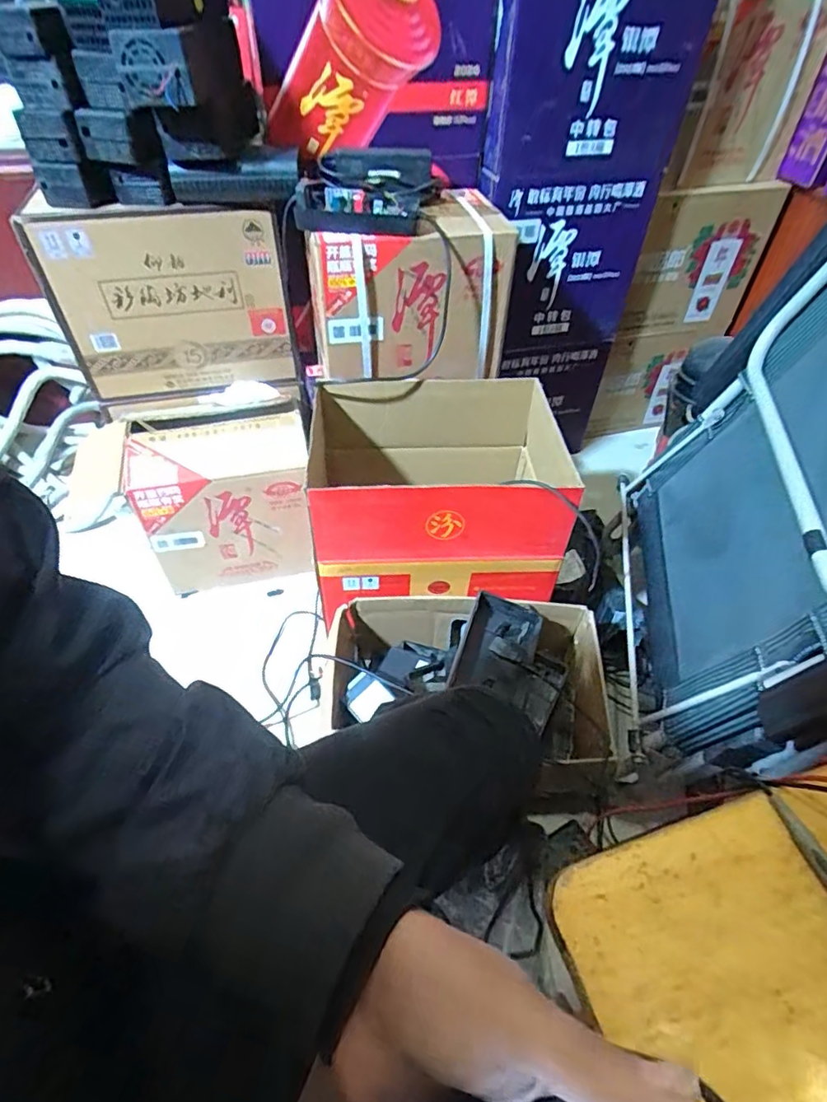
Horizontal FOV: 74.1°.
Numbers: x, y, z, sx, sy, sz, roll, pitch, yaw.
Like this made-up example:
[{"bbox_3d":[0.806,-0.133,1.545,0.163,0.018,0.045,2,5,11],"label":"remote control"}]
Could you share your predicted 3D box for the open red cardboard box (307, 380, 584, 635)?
[{"bbox_3d":[0.032,-0.105,0.905,0.416,0.216,0.299,1,49,0],"label":"open red cardboard box"}]

